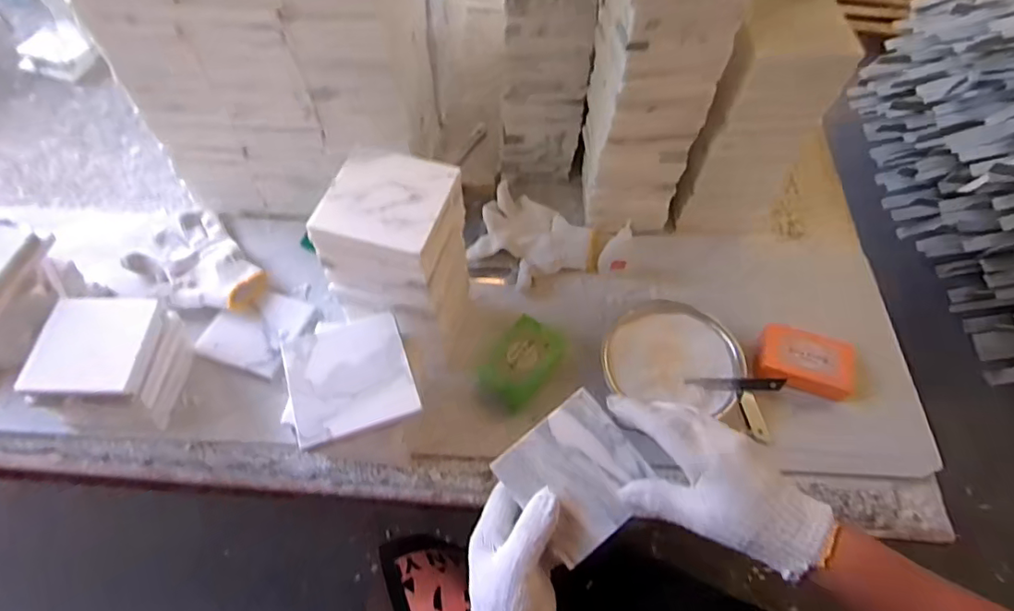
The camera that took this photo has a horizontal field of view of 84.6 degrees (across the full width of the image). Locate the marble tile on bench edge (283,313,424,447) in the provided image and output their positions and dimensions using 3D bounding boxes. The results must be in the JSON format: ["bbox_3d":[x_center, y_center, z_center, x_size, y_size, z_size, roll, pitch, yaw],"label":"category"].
[{"bbox_3d":[-0.133,0.060,0.475,0.099,0.009,0.098,-17,61,-14],"label":"marble tile on bench edge"}]

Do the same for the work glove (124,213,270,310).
[{"bbox_3d":[-0.375,-0.048,0.681,0.177,0.034,0.128,35,62,17],"label":"work glove"}]

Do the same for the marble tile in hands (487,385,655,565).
[{"bbox_3d":[0.057,0.136,0.448,0.098,0.004,0.100,-38,79,-7],"label":"marble tile in hands"}]

